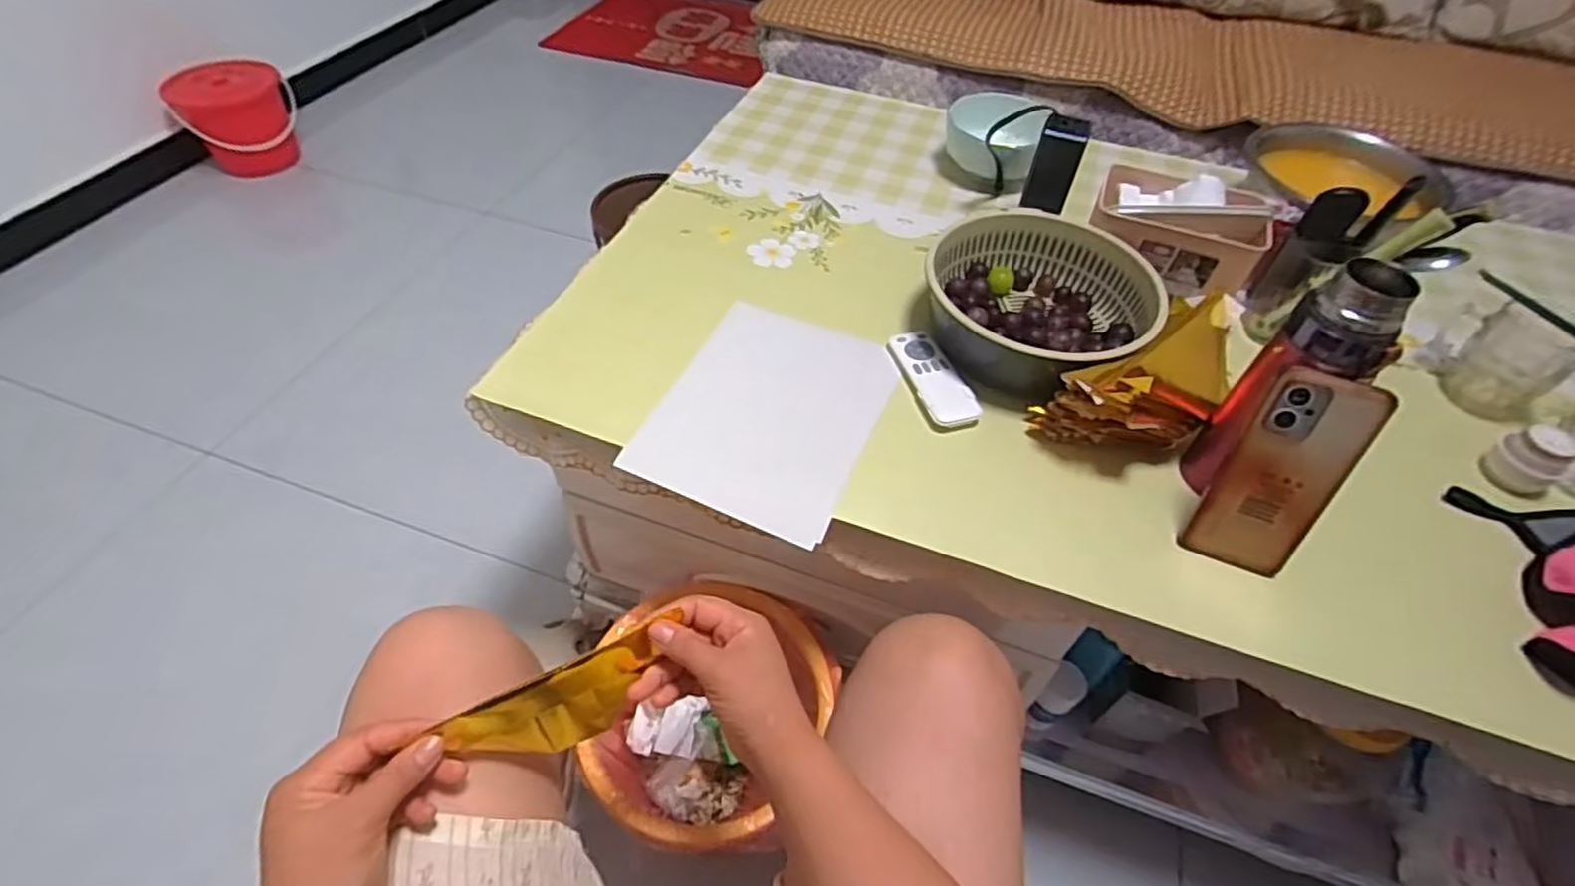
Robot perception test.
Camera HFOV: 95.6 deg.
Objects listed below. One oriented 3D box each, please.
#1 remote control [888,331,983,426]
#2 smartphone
[{"bbox_3d":[0.139,-0.064,0.687,0.048,0.008,0.122,-12,52,-13],"label":"remote control"},{"bbox_3d":[0.366,0.025,0.528,0.072,0.160,0.014,22,32,15],"label":"smartphone"}]

